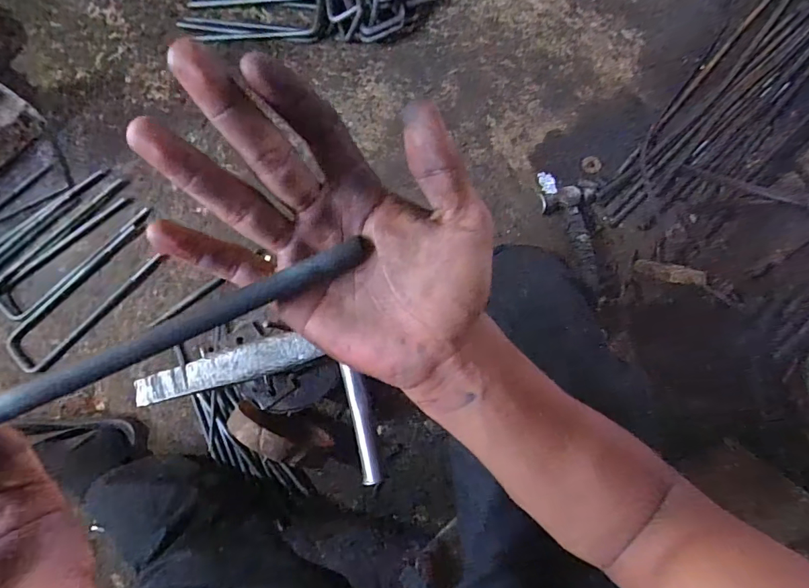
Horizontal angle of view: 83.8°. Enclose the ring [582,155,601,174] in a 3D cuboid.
[{"bbox_3d":[0.407,-0.282,0.981,0.038,0.005,0.042,-10,73,15],"label":"ring"}]

